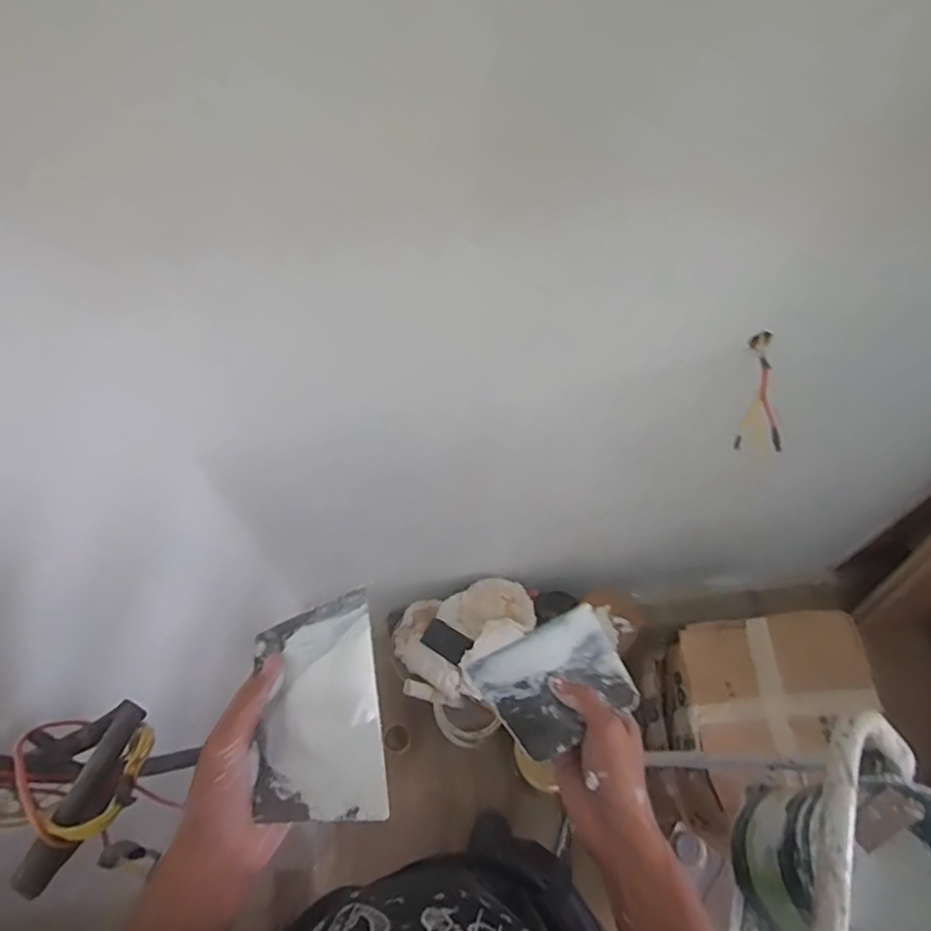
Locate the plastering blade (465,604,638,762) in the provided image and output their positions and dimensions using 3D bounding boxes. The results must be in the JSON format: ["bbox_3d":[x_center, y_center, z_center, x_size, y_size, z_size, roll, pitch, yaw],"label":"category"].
[{"bbox_3d":[0.080,0.185,0.502,0.123,0.020,0.093,-24,60,-14],"label":"plastering blade"}]

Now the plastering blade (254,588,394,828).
[{"bbox_3d":[-0.098,0.160,0.386,0.091,0.008,0.135,-23,58,12],"label":"plastering blade"}]

